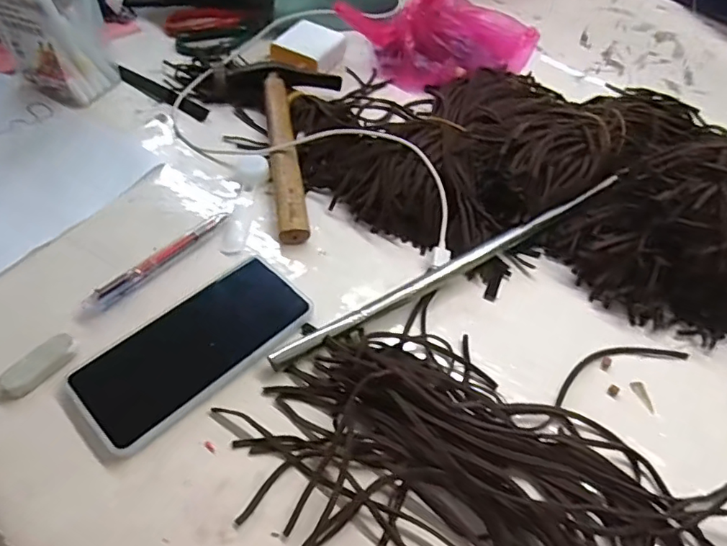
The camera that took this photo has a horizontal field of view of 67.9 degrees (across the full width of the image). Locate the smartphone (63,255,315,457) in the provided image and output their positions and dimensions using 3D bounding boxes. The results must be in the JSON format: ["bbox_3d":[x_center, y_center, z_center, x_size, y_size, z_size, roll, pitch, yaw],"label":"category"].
[{"bbox_3d":[-0.123,0.046,0.383,0.164,0.015,0.080,-36,61,-28],"label":"smartphone"}]

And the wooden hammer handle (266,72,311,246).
[{"bbox_3d":[-0.078,-0.117,0.519,0.027,0.021,0.222,-7,51,-9],"label":"wooden hammer handle"}]

